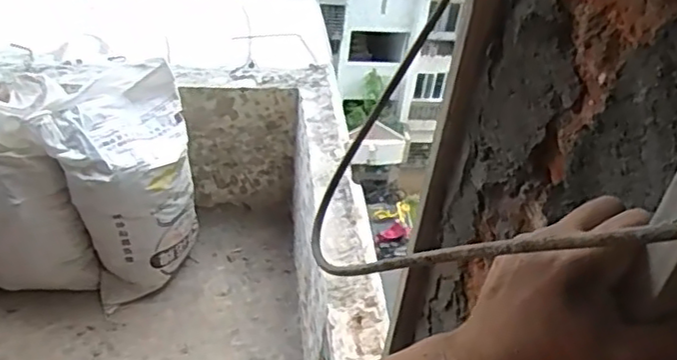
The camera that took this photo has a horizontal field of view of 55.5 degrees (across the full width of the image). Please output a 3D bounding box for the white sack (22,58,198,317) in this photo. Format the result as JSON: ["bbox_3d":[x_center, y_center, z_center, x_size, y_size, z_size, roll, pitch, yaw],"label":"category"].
[{"bbox_3d":[-0.620,0.021,1.885,0.388,0.578,0.335,-17,44,-27],"label":"white sack"}]

